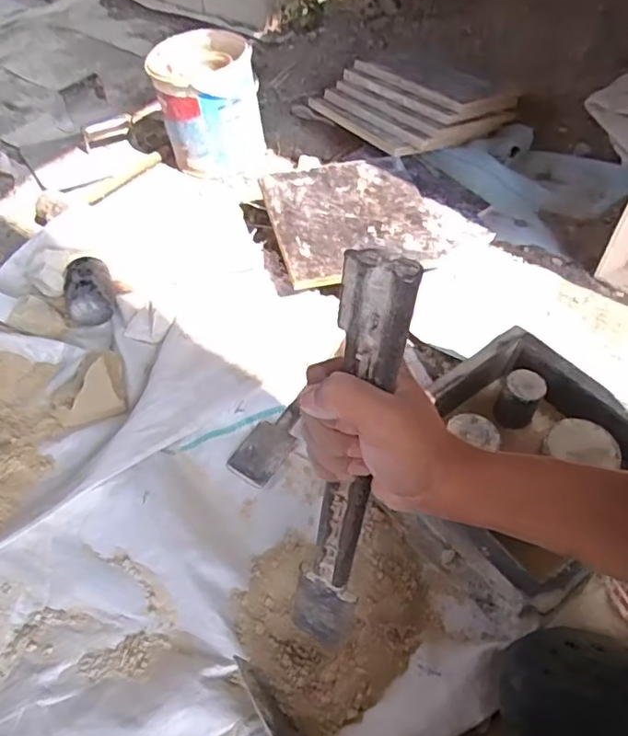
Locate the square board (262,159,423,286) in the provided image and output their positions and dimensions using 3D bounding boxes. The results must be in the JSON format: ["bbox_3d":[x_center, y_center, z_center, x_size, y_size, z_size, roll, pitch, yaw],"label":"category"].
[{"bbox_3d":[0.055,-0.242,0.919,0.239,0.030,0.252,-13,51,-7],"label":"square board"}]

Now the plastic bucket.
[{"bbox_3d":[-0.188,-0.473,1.056,0.174,0.193,0.174,0,55,0],"label":"plastic bucket"}]

